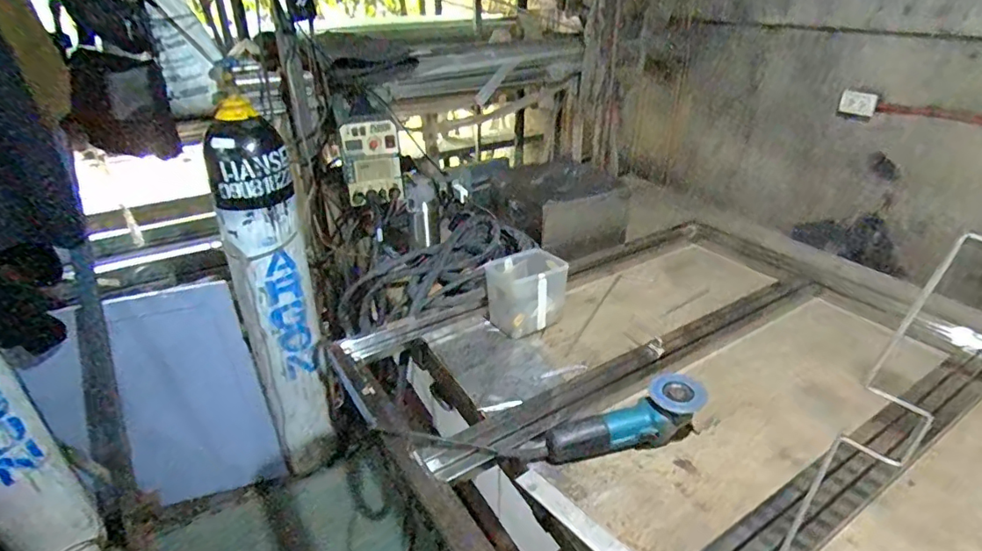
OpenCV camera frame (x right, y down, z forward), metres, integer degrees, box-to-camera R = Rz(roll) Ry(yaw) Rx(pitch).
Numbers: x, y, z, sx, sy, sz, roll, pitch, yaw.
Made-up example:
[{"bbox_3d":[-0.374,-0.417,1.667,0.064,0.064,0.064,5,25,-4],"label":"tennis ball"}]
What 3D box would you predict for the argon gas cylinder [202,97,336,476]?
[{"bbox_3d":[-0.648,0.108,1.666,0.238,1.151,0.183,-21,35,-33],"label":"argon gas cylinder"}]

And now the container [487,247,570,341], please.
[{"bbox_3d":[0.081,0.040,1.296,0.170,0.153,0.141,-21,35,-29],"label":"container"}]

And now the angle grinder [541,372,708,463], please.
[{"bbox_3d":[0.235,0.248,0.955,0.291,0.077,0.087,-9,30,-10],"label":"angle grinder"}]

